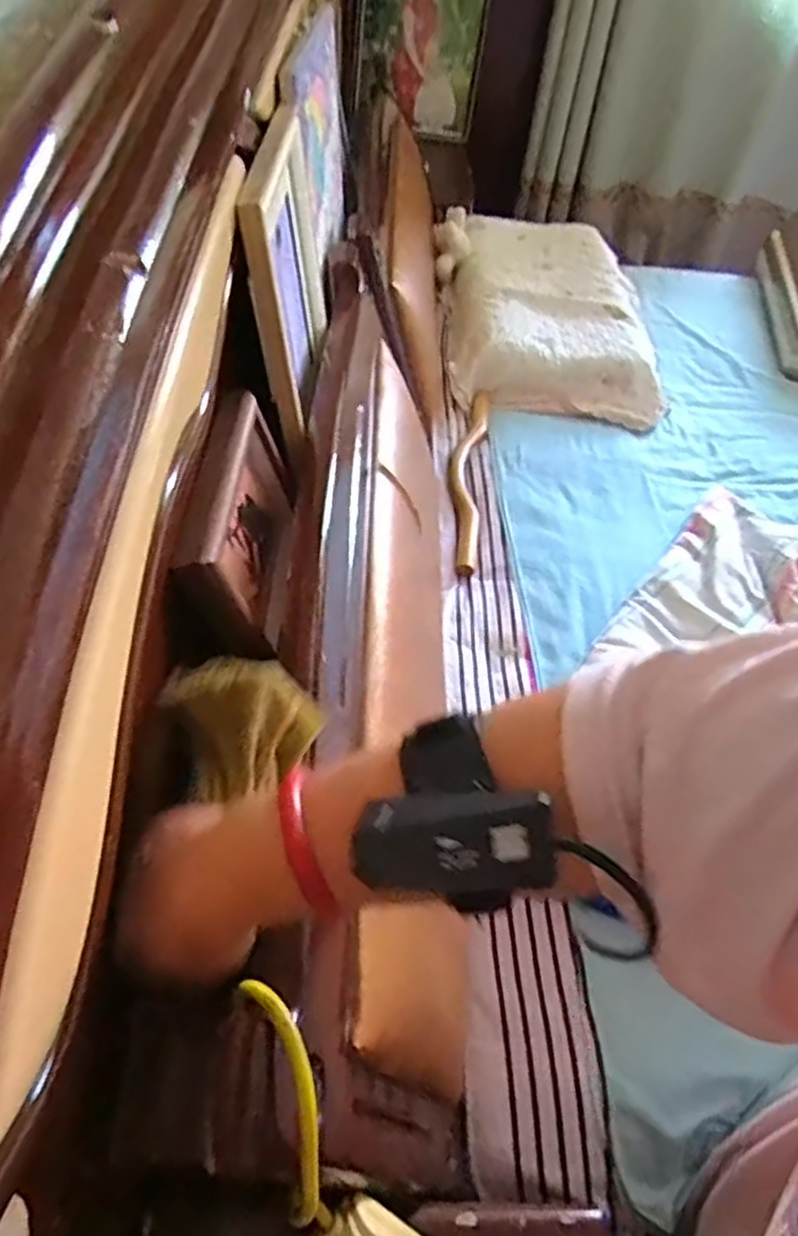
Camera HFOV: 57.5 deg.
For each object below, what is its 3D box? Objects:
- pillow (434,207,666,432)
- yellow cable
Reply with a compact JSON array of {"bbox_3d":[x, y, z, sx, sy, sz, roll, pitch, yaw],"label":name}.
[{"bbox_3d":[0.272,-0.597,1.389,0.382,0.144,0.563,2,49,-5],"label":"pillow"},{"bbox_3d":[-0.052,0.237,0.350,0.024,0.048,0.118,-9,92,-14],"label":"yellow cable"}]

